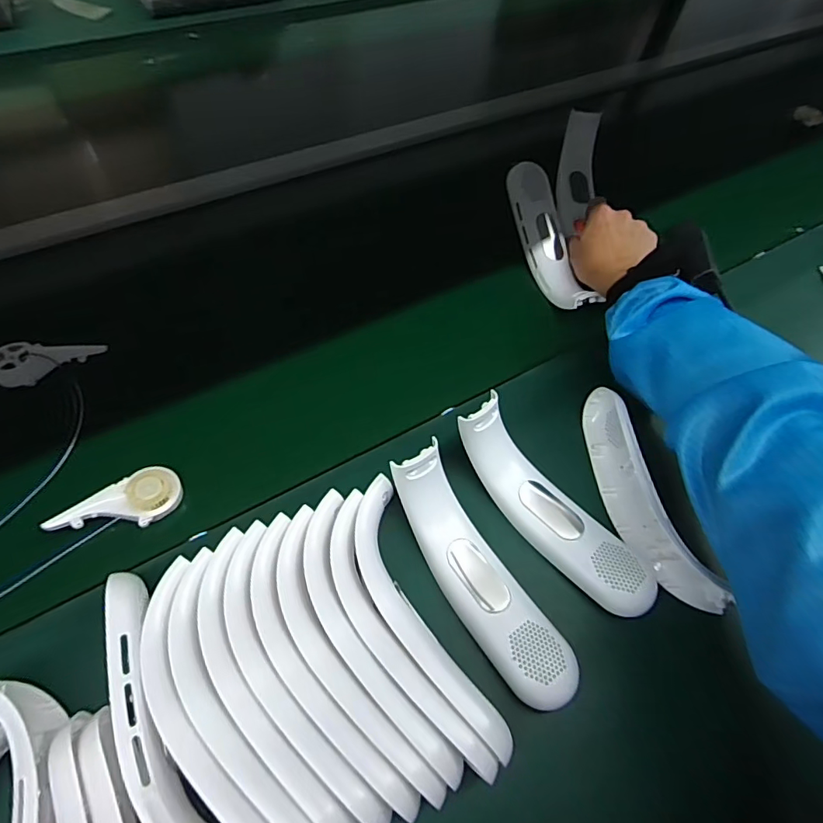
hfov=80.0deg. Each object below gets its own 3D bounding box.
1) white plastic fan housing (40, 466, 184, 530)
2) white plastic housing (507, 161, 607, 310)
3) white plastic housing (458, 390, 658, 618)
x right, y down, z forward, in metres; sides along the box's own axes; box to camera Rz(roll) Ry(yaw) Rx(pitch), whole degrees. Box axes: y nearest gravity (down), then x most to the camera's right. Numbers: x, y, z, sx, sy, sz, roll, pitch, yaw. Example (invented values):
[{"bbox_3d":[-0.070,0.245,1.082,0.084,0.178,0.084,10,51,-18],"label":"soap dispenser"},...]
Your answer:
[{"bbox_3d":[-0.230,0.078,0.390,0.091,0.009,0.044,-32,79,-29],"label":"white plastic fan housing"},{"bbox_3d":[0.163,-0.201,0.574,0.051,0.052,0.189,-13,77,-12],"label":"white plastic housing"},{"bbox_3d":[0.113,0.079,0.391,0.049,0.062,0.186,-38,69,-23],"label":"white plastic housing"}]

